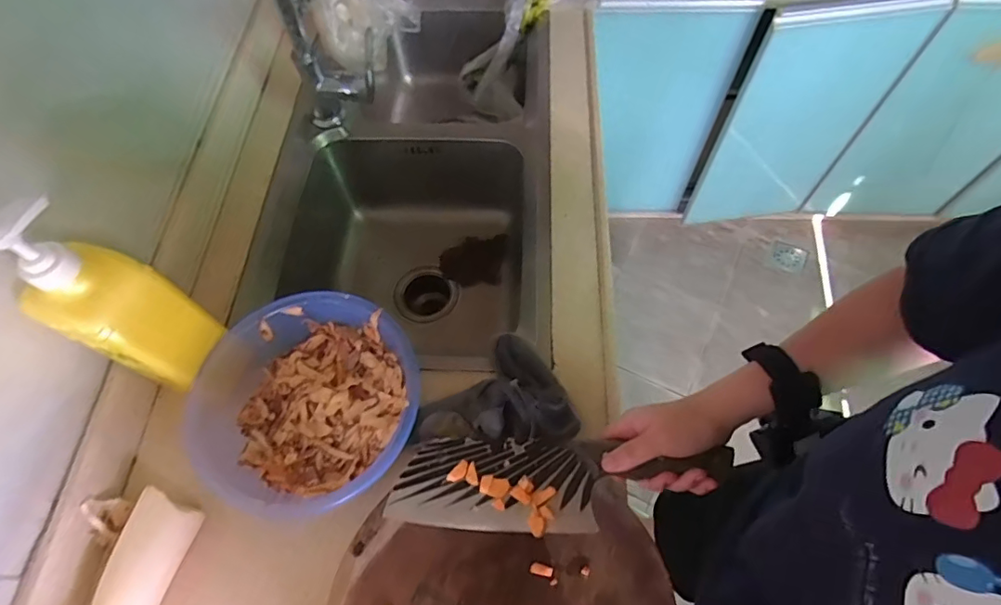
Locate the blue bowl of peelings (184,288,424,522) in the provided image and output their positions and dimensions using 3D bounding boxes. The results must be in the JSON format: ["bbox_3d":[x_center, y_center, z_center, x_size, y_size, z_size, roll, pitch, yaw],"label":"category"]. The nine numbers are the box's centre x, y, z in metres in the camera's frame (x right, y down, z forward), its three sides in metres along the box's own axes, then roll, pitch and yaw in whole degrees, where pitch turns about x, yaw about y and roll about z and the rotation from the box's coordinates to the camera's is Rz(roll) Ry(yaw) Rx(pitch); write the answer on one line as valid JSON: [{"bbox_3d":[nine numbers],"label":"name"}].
[{"bbox_3d":[-0.195,0.103,0.549,0.210,0.076,0.209,-1,62,1],"label":"blue bowl of peelings"}]

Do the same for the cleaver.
[{"bbox_3d":[0.048,0.153,0.447,0.282,0.022,0.072,-5,62,2],"label":"cleaver"}]

